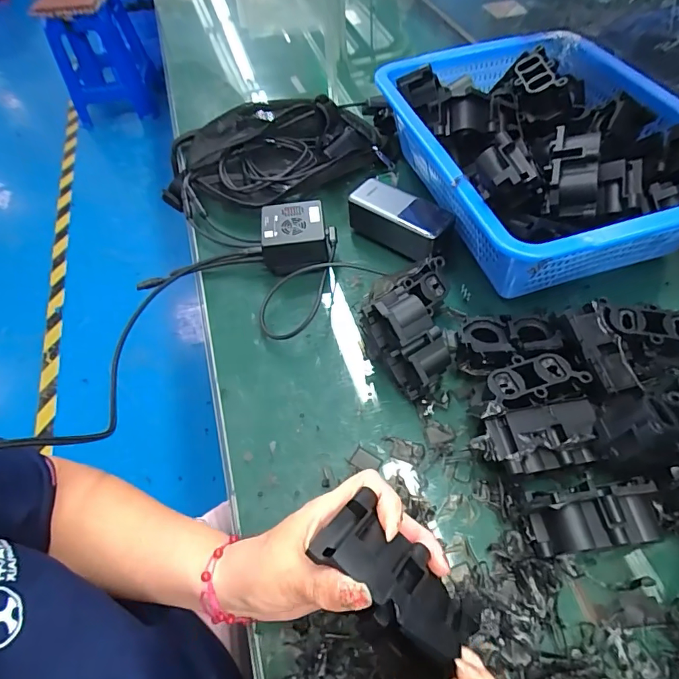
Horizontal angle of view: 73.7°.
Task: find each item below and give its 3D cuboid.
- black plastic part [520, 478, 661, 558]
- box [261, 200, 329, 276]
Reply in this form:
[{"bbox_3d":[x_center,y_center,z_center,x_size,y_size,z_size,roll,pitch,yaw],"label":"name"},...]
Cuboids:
[{"bbox_3d":[0.199,0.139,0.354,0.098,0.056,0.049,-5,55,1],"label":"black plastic part"},{"bbox_3d":[-0.056,-0.123,0.556,0.075,0.054,0.078,-9,55,-2],"label":"box"}]

